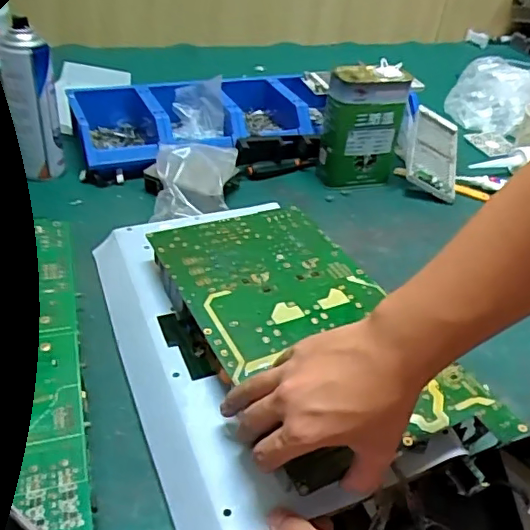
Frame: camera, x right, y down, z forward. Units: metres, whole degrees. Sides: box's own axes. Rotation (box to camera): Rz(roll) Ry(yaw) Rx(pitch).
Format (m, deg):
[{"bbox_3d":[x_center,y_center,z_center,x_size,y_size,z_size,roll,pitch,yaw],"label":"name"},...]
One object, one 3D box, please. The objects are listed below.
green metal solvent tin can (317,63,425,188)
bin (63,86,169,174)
[{"bbox_3d":[0.155,-0.216,0.870,0.131,0.170,0.084,7,35,0],"label":"green metal solvent tin can"},{"bbox_3d":[-0.230,-0.212,0.887,0.138,0.081,0.180,-9,38,-22],"label":"bin"}]

